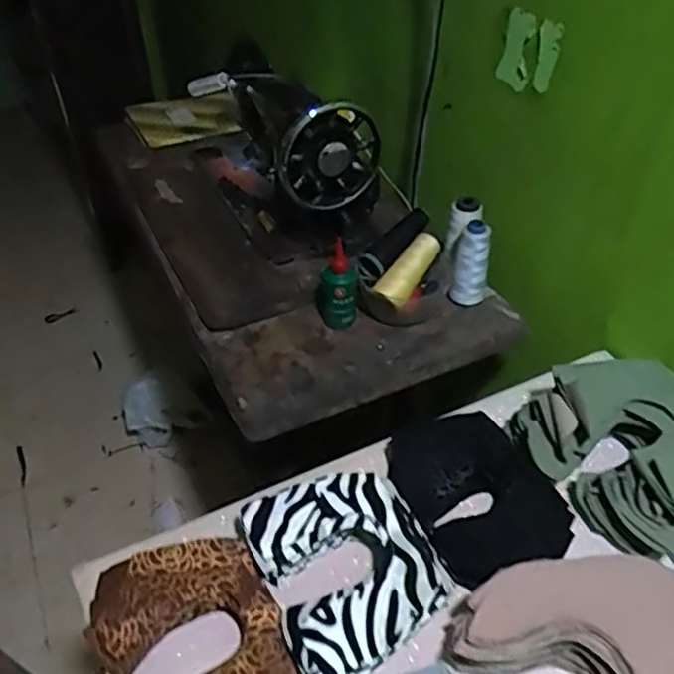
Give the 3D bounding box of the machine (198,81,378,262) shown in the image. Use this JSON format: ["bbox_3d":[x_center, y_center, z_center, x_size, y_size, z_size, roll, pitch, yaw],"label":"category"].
[{"bbox_3d":[-0.085,-0.300,0.953,0.176,0.206,0.375,-17,44,-17],"label":"machine"}]

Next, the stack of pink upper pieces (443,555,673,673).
[{"bbox_3d":[0.197,0.240,0.469,0.181,0.045,0.178,-20,45,-20],"label":"stack of pink upper pieces"}]

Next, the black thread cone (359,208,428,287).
[{"bbox_3d":[0.073,-0.119,0.822,0.037,0.036,0.121,33,71,31],"label":"black thread cone"}]

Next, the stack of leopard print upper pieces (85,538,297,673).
[{"bbox_3d":[-0.109,0.243,0.501,0.134,0.033,0.182,-22,46,-22],"label":"stack of leopard print upper pieces"}]

